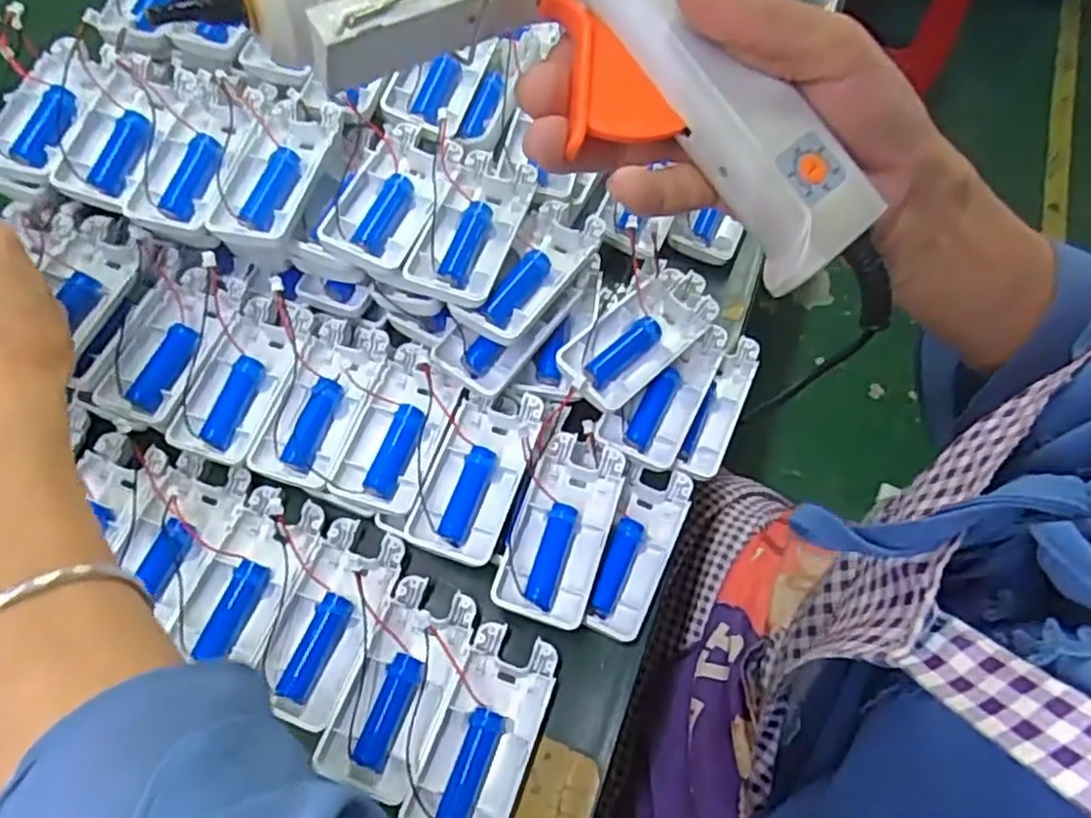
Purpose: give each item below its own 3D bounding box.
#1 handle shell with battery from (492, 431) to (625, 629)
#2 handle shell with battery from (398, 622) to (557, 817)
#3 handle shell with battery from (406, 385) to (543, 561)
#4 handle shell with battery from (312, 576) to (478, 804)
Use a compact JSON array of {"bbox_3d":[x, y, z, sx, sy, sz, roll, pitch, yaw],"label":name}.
[{"bbox_3d":[0.008,0.060,0.361,0.047,0.018,0.092,17,64,6],"label":"handle shell with battery"},{"bbox_3d":[-0.028,0.151,0.333,0.045,0.020,0.091,19,64,7],"label":"handle shell with battery"},{"bbox_3d":[-0.036,0.033,0.371,0.043,0.017,0.092,18,64,6],"label":"handle shell with battery"},{"bbox_3d":[-0.069,0.132,0.341,0.045,0.021,0.093,19,64,7],"label":"handle shell with battery"}]

